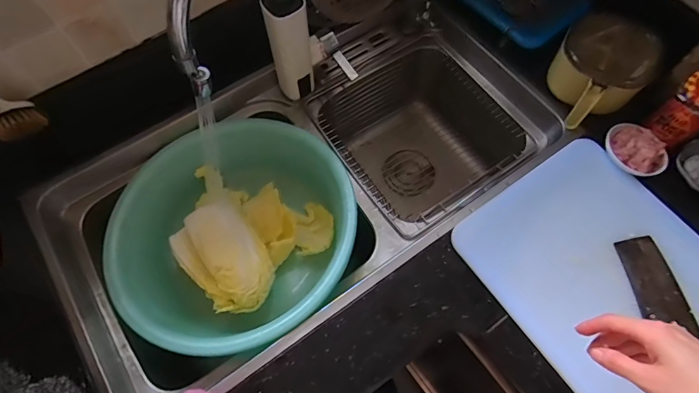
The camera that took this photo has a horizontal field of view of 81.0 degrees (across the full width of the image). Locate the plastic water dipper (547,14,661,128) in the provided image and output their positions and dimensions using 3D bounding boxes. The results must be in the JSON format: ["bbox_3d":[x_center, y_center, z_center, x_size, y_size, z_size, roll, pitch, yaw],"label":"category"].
[{"bbox_3d":[0.414,-0.217,0.671,0.136,0.083,0.186,41,72,16],"label":"plastic water dipper"}]

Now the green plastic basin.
[{"bbox_3d":[-0.175,0.075,0.664,0.342,0.135,0.341,0,66,0],"label":"green plastic basin"}]

